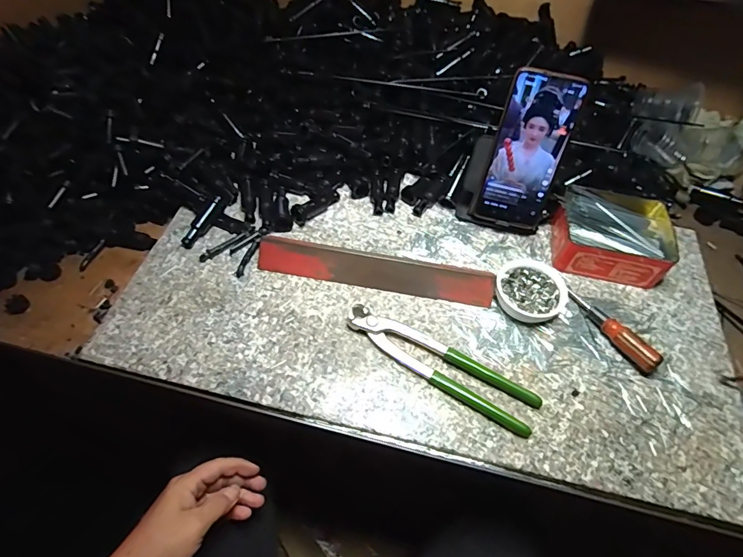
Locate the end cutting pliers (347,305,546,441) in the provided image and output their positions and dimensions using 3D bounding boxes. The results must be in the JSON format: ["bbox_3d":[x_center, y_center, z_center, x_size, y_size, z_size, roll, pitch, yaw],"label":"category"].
[{"bbox_3d":[0.066,0.081,0.426,0.197,0.015,0.044,28,58,17],"label":"end cutting pliers"}]

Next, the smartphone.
[{"bbox_3d":[0.173,-0.138,0.486,0.076,0.165,0.006,15,31,5],"label":"smartphone"}]

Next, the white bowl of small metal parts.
[{"bbox_3d":[0.172,0.014,0.475,0.072,0.022,0.074,1,54,-2],"label":"white bowl of small metal parts"}]

